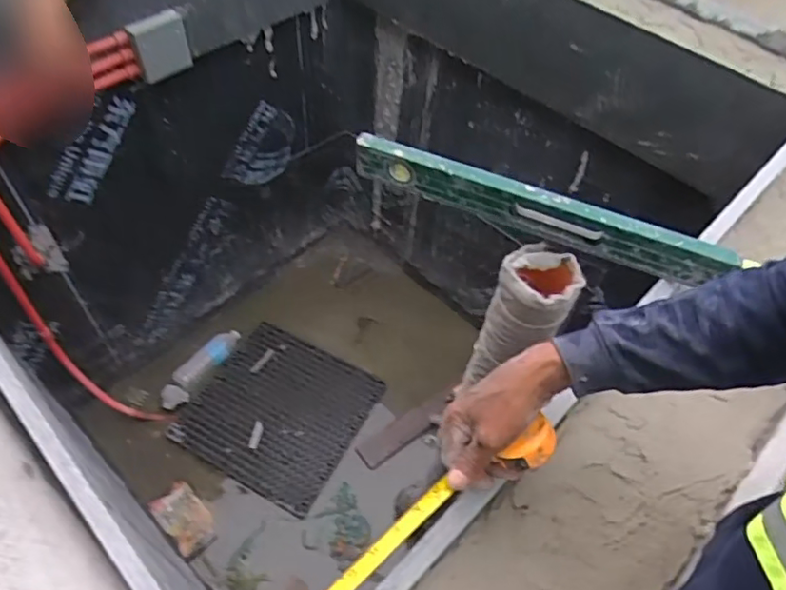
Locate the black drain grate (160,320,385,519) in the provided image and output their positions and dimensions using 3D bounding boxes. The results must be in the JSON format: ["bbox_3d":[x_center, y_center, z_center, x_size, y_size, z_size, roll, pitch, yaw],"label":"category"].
[{"bbox_3d":[-0.354,0.353,1.812,0.486,0.042,0.483,25,55,14],"label":"black drain grate"}]

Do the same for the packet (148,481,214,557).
[{"bbox_3d":[-0.575,0.612,1.603,0.111,0.021,0.195,-36,63,-27],"label":"packet"}]

